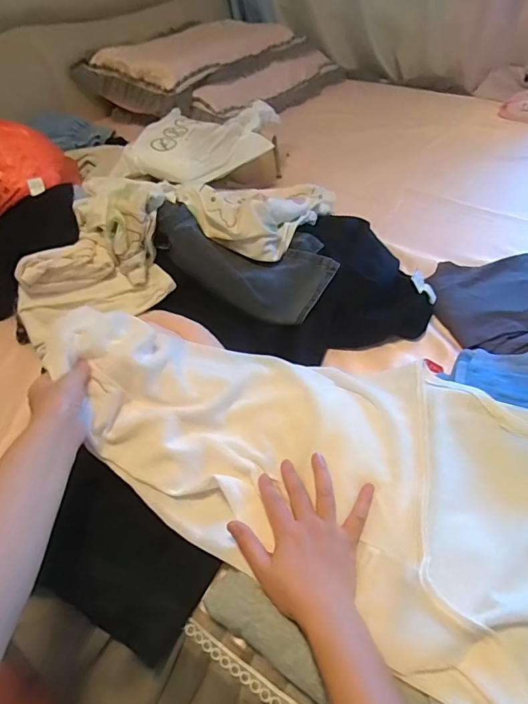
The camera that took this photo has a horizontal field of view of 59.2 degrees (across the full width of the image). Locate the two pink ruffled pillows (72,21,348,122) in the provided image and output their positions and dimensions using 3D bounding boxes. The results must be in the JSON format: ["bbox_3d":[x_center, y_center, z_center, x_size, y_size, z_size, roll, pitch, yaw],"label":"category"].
[{"bbox_3d":[-0.138,-0.926,1.526,0.455,0.197,0.779,30,53,29],"label":"two pink ruffled pillows"}]

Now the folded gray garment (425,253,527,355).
[{"bbox_3d":[0.414,-0.089,0.757,0.273,0.034,0.200,-12,46,-9],"label":"folded gray garment"}]

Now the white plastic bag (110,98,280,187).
[{"bbox_3d":[-0.149,-0.472,1.032,0.311,0.088,0.240,9,47,11],"label":"white plastic bag"}]

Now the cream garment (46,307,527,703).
[{"bbox_3d":[0.047,0.104,0.518,0.603,0.111,0.317,21,50,19],"label":"cream garment"}]

